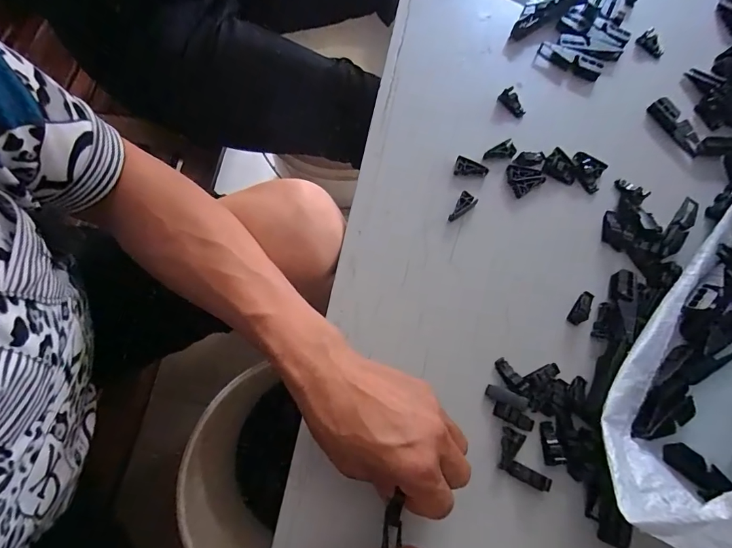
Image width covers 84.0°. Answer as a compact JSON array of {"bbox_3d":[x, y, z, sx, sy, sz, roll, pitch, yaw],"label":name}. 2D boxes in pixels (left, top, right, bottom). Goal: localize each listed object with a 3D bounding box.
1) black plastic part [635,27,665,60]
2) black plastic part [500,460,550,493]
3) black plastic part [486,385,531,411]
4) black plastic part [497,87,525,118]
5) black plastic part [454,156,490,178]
[{"bbox_3d":[0.299,-0.240,0.423,0.030,0.010,0.019,44,76,11],"label":"black plastic part"},{"bbox_3d":[0.114,0.145,0.293,0.035,0.011,0.011,25,73,5],"label":"black plastic part"},{"bbox_3d":[0.107,0.094,0.307,0.032,0.004,0.010,17,71,25],"label":"black plastic part"},{"bbox_3d":[0.141,-0.163,0.389,0.013,0.013,0.030,-36,91,-12],"label":"black plastic part"},{"bbox_3d":[0.096,-0.096,0.367,0.030,0.005,0.017,9,72,1],"label":"black plastic part"}]

